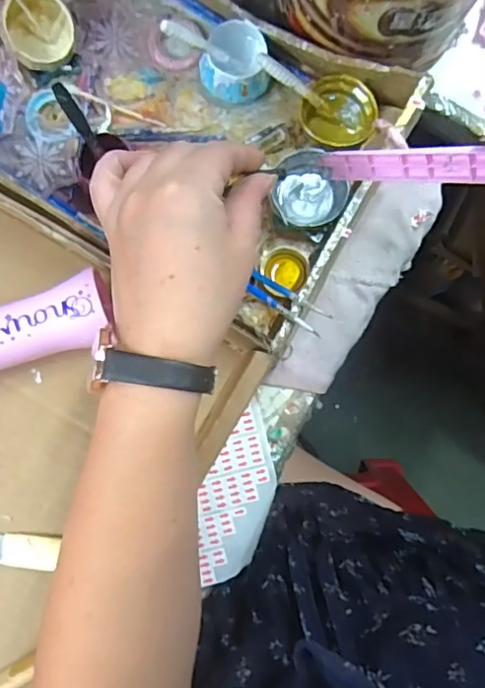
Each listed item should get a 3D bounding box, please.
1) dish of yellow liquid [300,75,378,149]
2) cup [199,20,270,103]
[{"bbox_3d":[0.065,-0.154,0.369,0.047,0.020,0.040,25,86,1],"label":"dish of yellow liquid"},{"bbox_3d":[-0.006,-0.187,0.366,0.044,0.030,0.049,-7,86,-1],"label":"cup"}]

